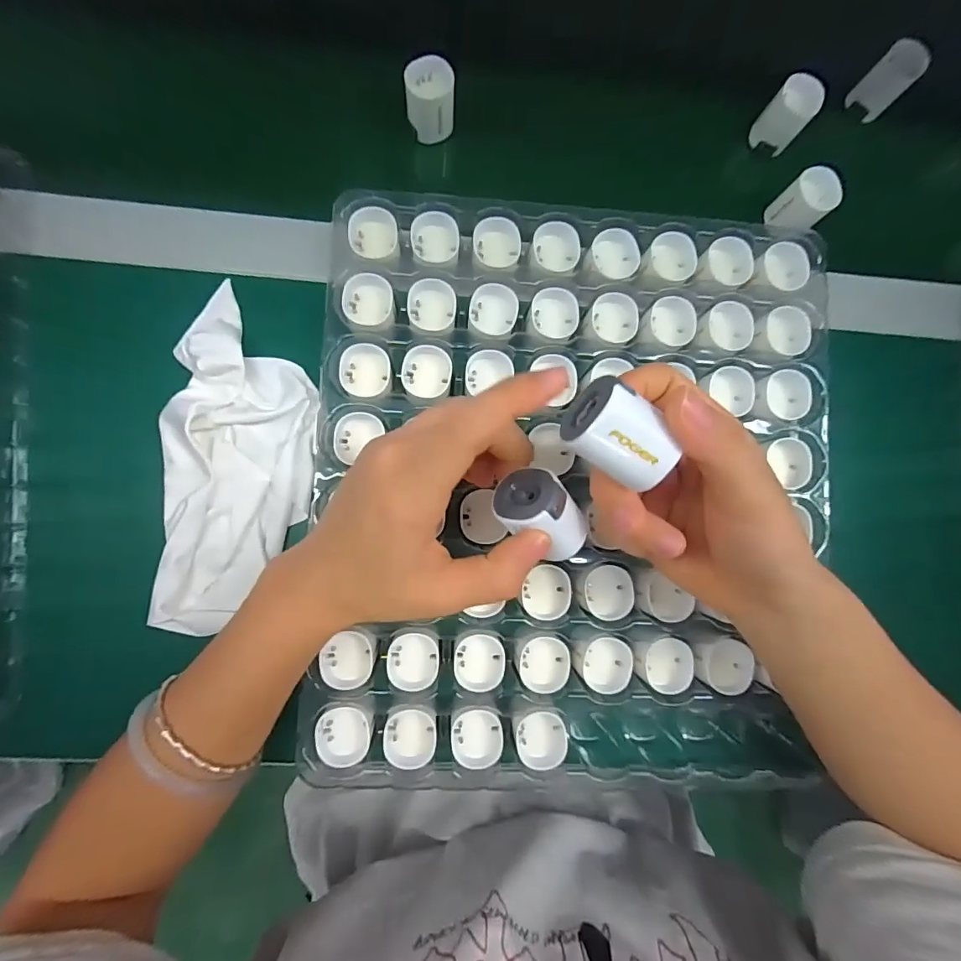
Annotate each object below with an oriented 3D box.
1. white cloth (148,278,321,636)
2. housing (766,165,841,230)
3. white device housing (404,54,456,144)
[{"bbox_3d":[-0.145,-0.011,0.282,0.083,0.022,0.197,6,85,-5],"label":"white cloth"},{"bbox_3d":[0.221,-0.189,0.323,0.031,0.033,0.030,0,85,-5],"label":"housing"},{"bbox_3d":[-0.033,-0.249,0.311,0.031,0.035,0.028,-3,85,-6],"label":"white device housing"}]

